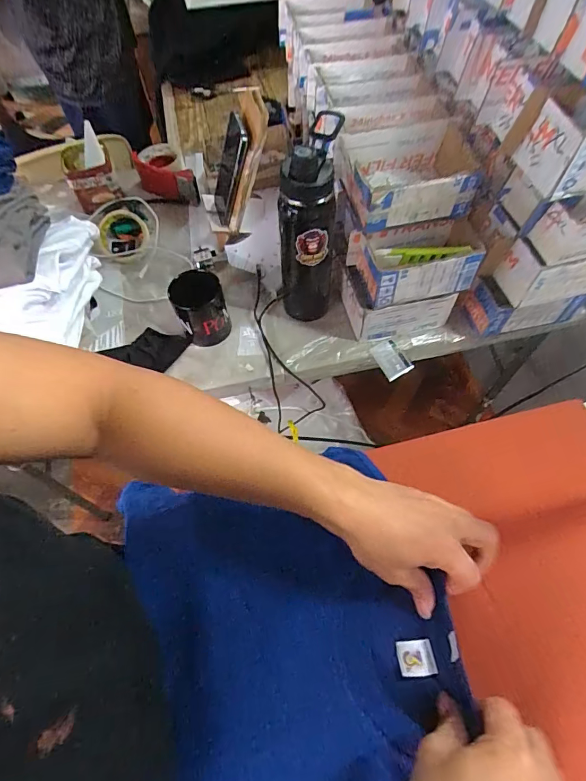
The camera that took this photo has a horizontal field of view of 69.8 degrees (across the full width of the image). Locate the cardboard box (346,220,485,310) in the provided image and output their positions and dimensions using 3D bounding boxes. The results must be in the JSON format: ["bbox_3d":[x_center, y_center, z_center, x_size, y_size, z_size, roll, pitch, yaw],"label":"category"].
[{"bbox_3d":[0.178,-0.191,0.615,0.170,0.071,0.100,-10,61,-4],"label":"cardboard box"}]

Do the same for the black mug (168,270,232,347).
[{"bbox_3d":[-0.147,-0.129,0.675,0.076,0.103,0.076,-1,61,1],"label":"black mug"}]

